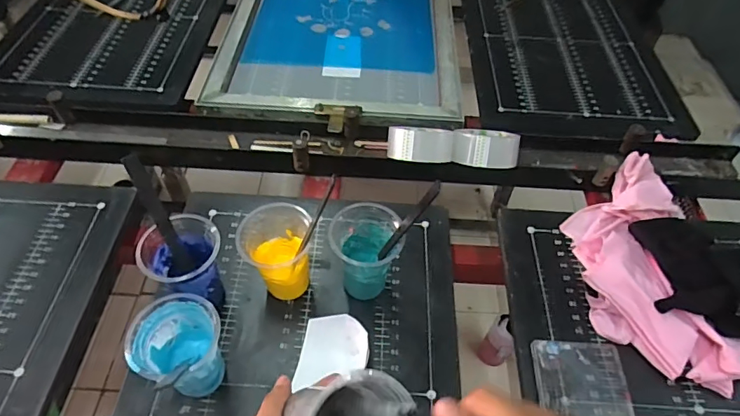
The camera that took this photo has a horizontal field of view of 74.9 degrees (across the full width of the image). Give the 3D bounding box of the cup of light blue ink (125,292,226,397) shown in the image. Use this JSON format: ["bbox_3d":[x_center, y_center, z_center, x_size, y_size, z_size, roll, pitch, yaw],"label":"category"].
[{"bbox_3d":[-0.202,0.159,0.532,0.084,0.125,0.080,1,51,-2],"label":"cup of light blue ink"}]

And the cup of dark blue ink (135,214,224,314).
[{"bbox_3d":[-0.220,0.076,0.592,0.086,0.118,0.081,1,51,-2],"label":"cup of dark blue ink"}]

